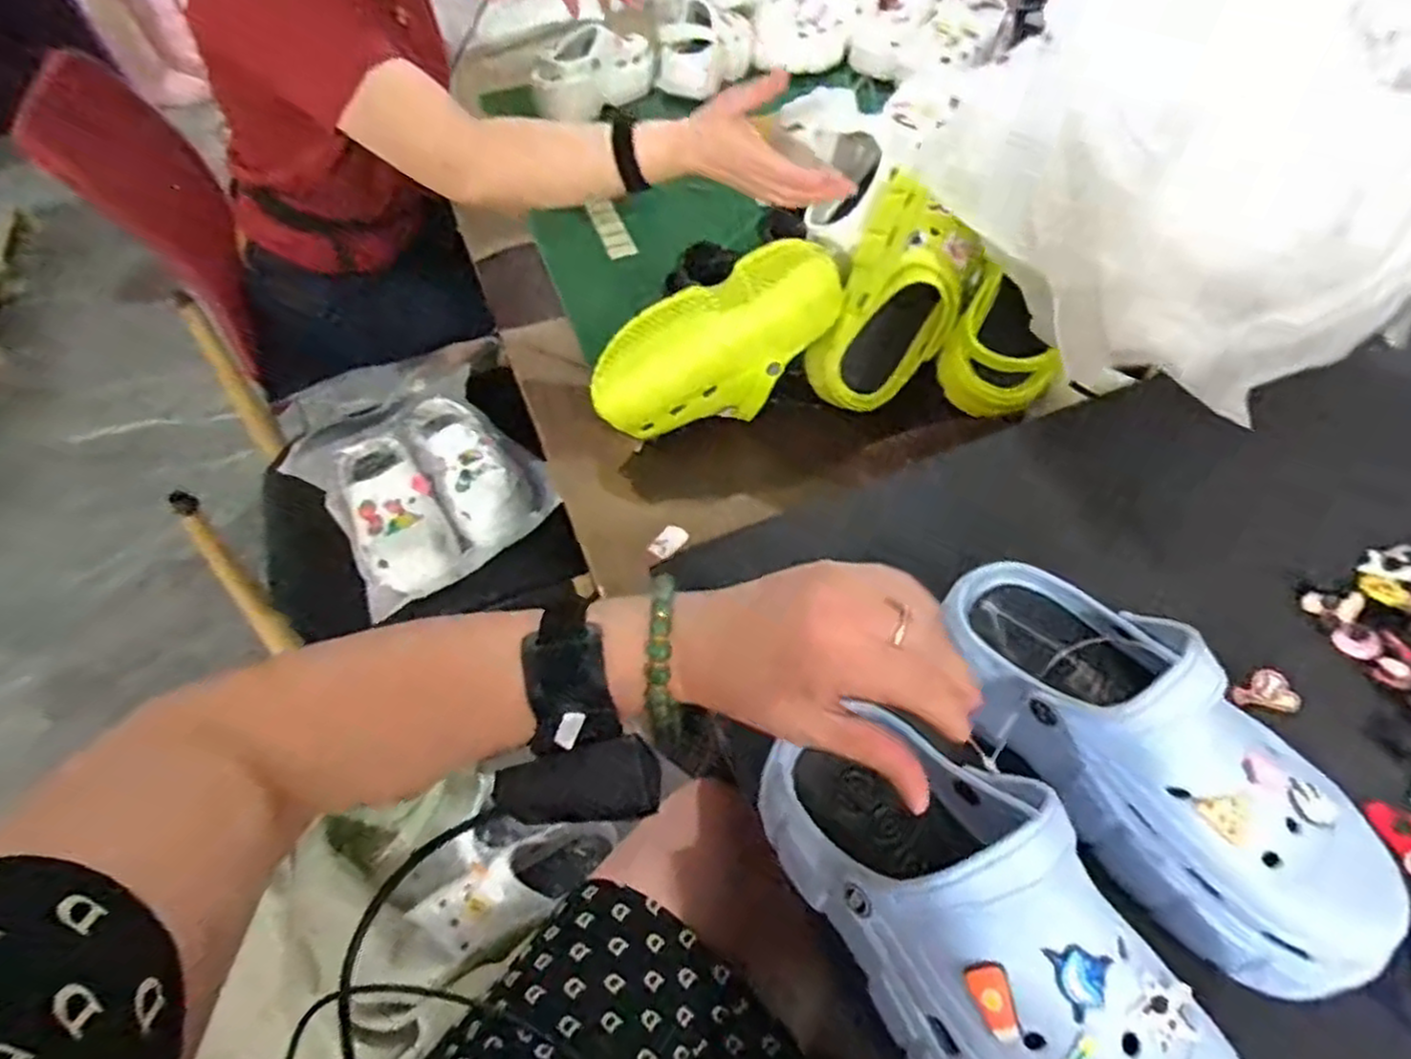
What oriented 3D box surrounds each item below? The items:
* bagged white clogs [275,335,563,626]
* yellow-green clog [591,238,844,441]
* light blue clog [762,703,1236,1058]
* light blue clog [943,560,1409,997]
[{"bbox_3d":[-0.396,-0.084,1.034,0.320,0.096,0.377,-24,54,-14],"label":"bagged white clogs"},{"bbox_3d":[0.018,-0.184,0.760,0.264,0.131,0.098,-33,39,14],"label":"yellow-green clog"},{"bbox_3d":[0.123,0.175,0.320,0.099,0.091,0.226,-29,55,-18],"label":"light blue clog"},{"bbox_3d":[0.229,0.099,0.377,0.090,0.104,0.244,-26,57,-16],"label":"light blue clog"}]

